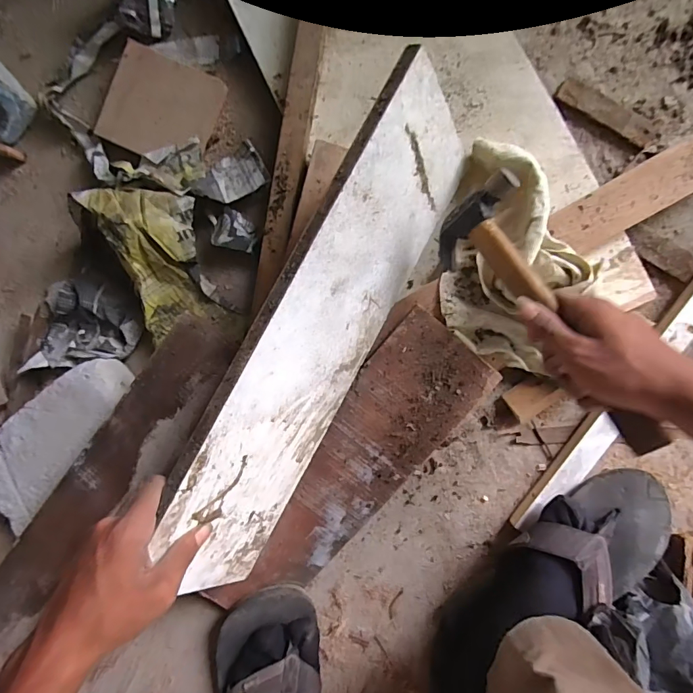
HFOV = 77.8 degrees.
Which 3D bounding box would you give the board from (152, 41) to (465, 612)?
[{"bbox_3d":[-0.026,-0.002,0.392,0.011,0.149,0.475,27,89,35],"label":"board"}]

